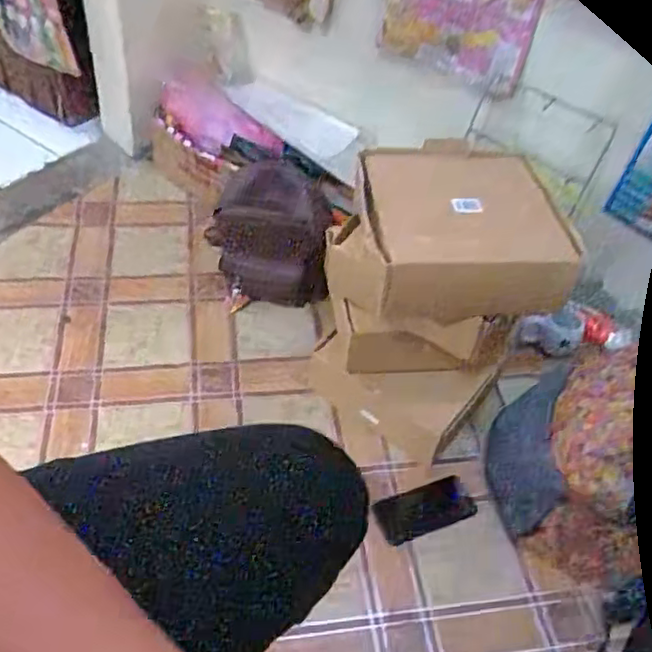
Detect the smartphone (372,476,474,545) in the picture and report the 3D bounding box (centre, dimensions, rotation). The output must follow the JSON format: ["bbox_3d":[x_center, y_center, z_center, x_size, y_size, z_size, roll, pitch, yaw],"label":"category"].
[{"bbox_3d":[0.153,0.286,1.028,0.146,0.007,0.068,-20,64,-7],"label":"smartphone"}]

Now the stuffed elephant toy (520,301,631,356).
[{"bbox_3d":[0.462,0.008,1.237,0.192,0.055,0.079,1,48,-5],"label":"stuffed elephant toy"}]

